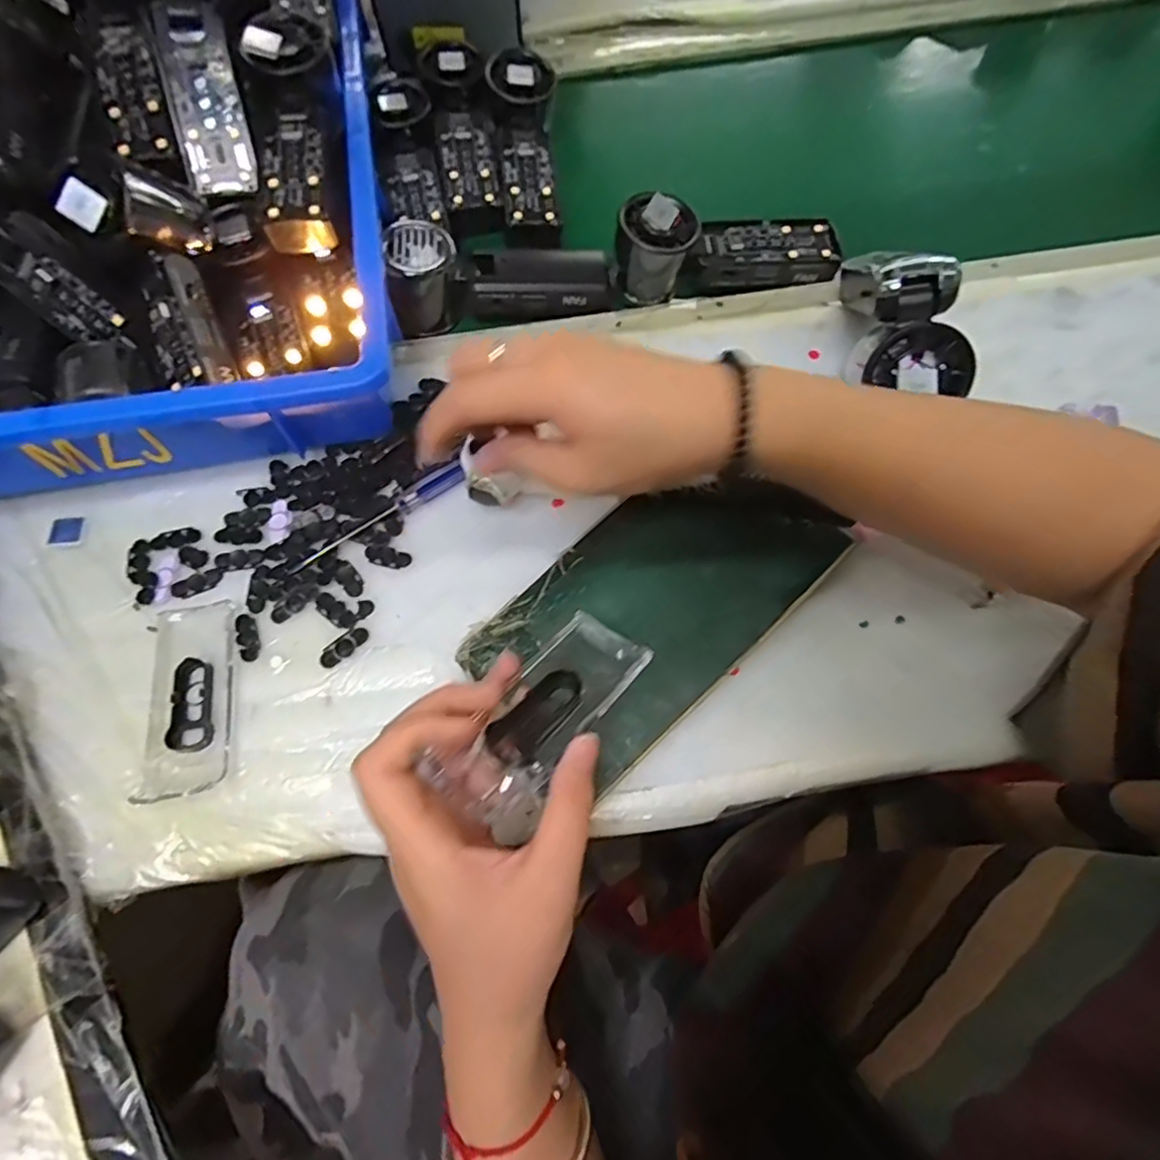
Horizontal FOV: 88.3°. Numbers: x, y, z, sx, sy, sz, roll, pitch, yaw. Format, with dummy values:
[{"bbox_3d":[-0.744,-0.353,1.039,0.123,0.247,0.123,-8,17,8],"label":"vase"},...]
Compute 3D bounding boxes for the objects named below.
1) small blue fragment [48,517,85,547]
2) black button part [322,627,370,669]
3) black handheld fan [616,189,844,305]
[{"bbox_3d":[-0.322,-0.031,0.374,0.020,0.004,0.020,-6,67,-1],"label":"small blue fragment"},{"bbox_3d":[-0.135,0.037,0.341,0.029,0.004,0.012,-39,70,-13],"label":"black button part"},{"bbox_3d":[0.107,-0.244,0.426,0.160,0.046,0.051,-8,66,0],"label":"black handheld fan"}]

